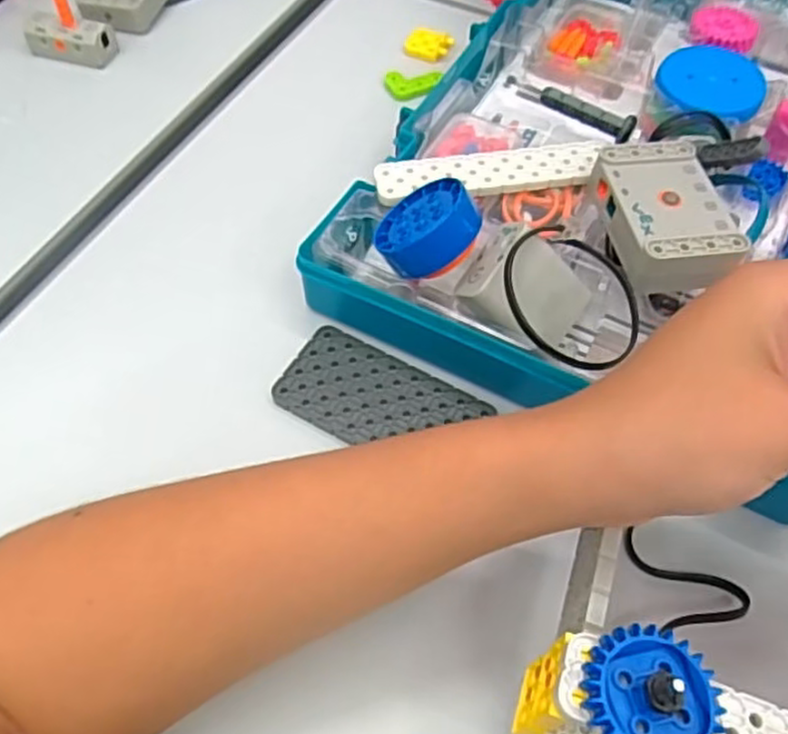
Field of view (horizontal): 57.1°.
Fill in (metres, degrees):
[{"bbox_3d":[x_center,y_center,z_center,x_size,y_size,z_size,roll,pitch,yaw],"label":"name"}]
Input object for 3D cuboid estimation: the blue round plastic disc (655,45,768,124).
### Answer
[{"bbox_3d":[0.186,-0.167,0.422,0.060,0.008,0.050,31,65,19],"label":"blue round plastic disc"}]

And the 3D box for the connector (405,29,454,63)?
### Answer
[{"bbox_3d":[0.024,-0.218,0.493,0.031,0.008,0.023,17,57,9],"label":"connector"}]

